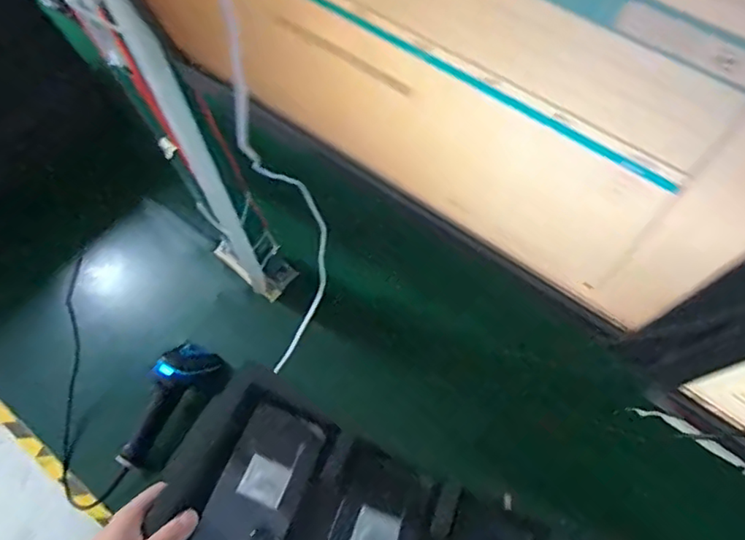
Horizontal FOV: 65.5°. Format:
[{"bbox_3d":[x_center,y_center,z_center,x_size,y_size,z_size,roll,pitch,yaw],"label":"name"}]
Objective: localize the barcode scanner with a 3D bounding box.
[{"bbox_3d":[-0.265,0.168,0.737,0.075,0.068,0.169,38,74,17],"label":"barcode scanner"}]

